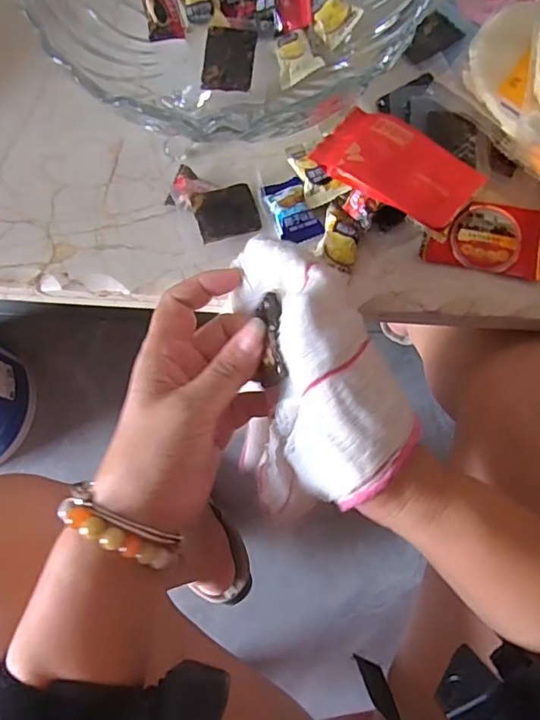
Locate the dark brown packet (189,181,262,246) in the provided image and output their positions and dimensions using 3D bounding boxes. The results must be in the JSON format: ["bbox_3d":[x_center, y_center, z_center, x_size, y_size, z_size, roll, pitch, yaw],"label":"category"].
[{"bbox_3d":[-0.029,-0.098,0.350,0.041,0.004,0.033,-17,89,-16],"label":"dark brown packet"}]

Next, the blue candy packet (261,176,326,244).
[{"bbox_3d":[0.014,-0.102,0.349,0.028,0.007,0.048,-22,76,-4],"label":"blue candy packet"}]

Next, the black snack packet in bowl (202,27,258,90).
[{"bbox_3d":[-0.027,-0.196,0.341,0.032,0.004,0.043,7,76,3],"label":"black snack packet in bowl"}]

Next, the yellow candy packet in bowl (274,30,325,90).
[{"bbox_3d":[0.016,-0.199,0.343,0.028,0.006,0.035,-22,76,19],"label":"yellow candy packet in bowl"}]

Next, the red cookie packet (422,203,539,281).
[{"bbox_3d":[0.144,-0.082,0.347,0.077,0.009,0.049,11,76,4],"label":"red cookie packet"}]

